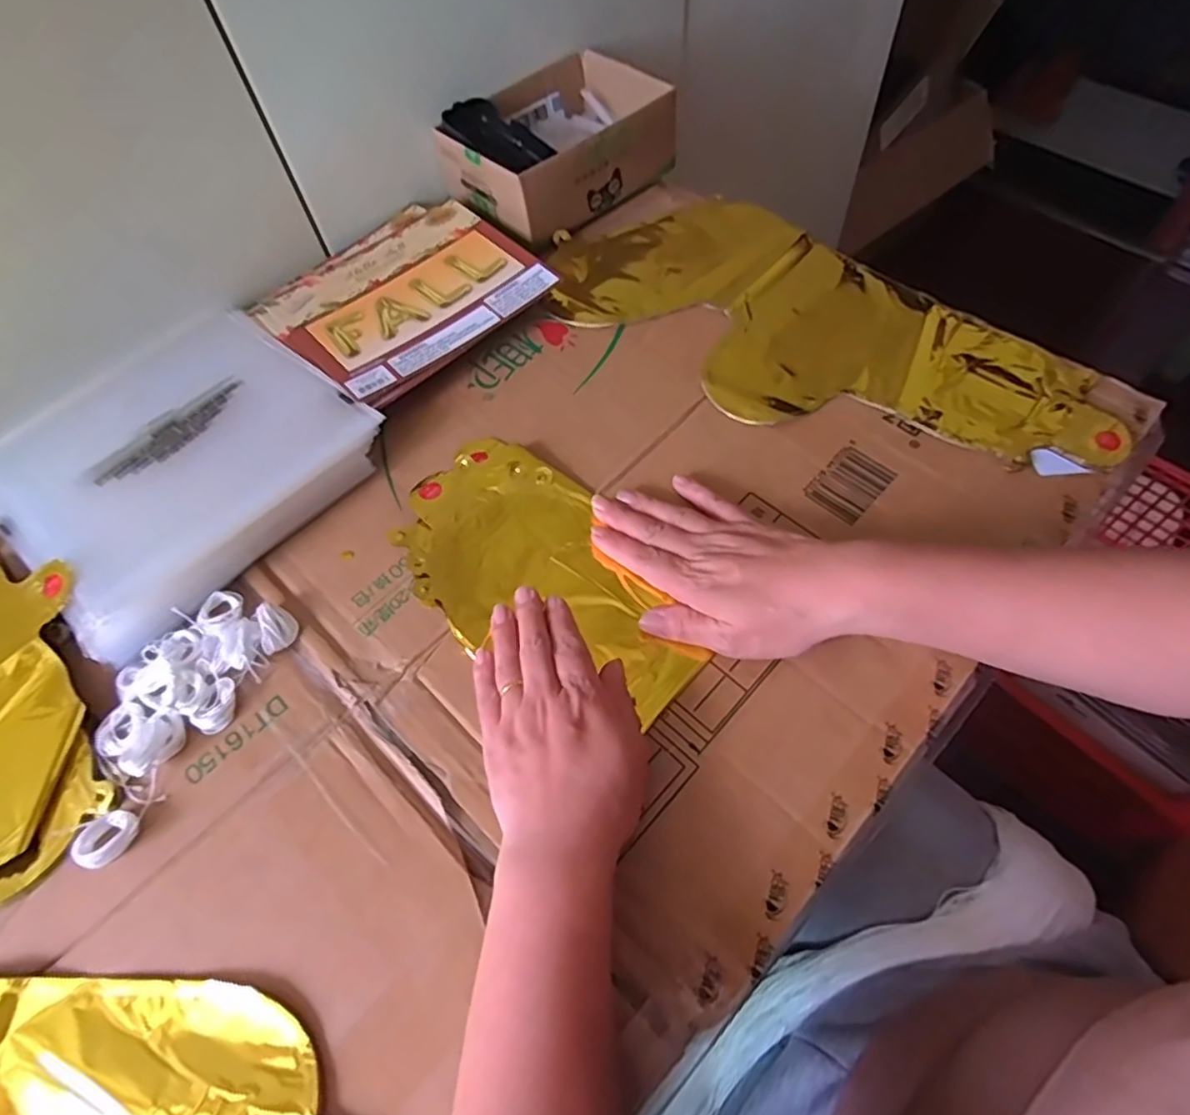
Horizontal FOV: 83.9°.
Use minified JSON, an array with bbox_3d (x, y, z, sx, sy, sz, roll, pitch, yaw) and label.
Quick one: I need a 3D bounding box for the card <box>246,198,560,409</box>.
[{"bbox_3d":[-0.159,-0.219,0.541,0.194,0.010,0.183,-41,64,-18],"label":"card"}]

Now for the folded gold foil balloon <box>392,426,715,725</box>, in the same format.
[{"bbox_3d":[-0.037,0.011,0.426,0.123,0.014,0.228,-41,65,-17],"label":"folded gold foil balloon"}]

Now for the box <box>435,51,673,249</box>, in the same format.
[{"bbox_3d":[-0.033,-0.377,0.606,0.191,0.070,0.141,-36,64,-15],"label":"box"}]

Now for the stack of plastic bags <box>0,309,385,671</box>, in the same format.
[{"bbox_3d":[-0.296,-0.070,0.471,0.215,0.028,0.224,36,69,21],"label":"stack of plastic bags"}]

